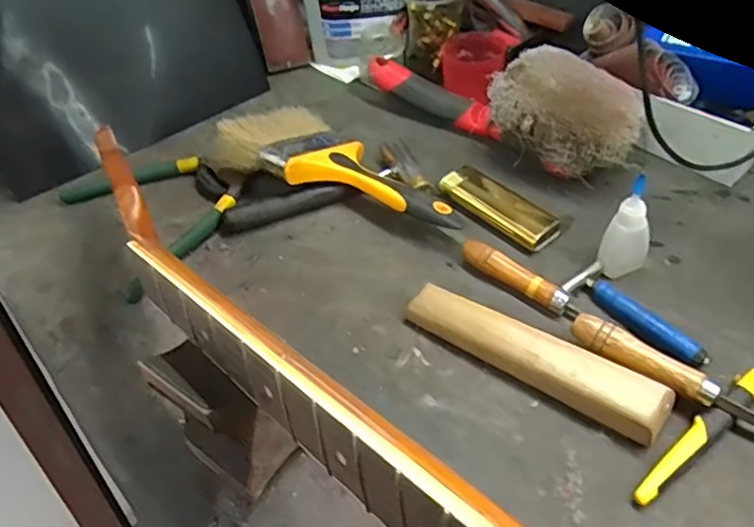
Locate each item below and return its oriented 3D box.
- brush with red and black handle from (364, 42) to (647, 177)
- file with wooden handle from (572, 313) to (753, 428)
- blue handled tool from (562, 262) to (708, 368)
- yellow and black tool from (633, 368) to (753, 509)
[{"bbox_3d":[0.111,-0.158,0.582,0.091,0.085,0.269,-36,51,-25],"label":"brush with red and black handle"},{"bbox_3d":[0.223,0.091,0.366,0.228,0.026,0.018,25,53,29],"label":"file with wooden handle"},{"bbox_3d":[0.182,0.035,0.434,0.034,0.013,0.103,-31,49,-22],"label":"blue handled tool"},{"bbox_3d":[0.192,0.101,0.370,0.119,0.011,0.015,-31,49,-22],"label":"yellow and black tool"}]

